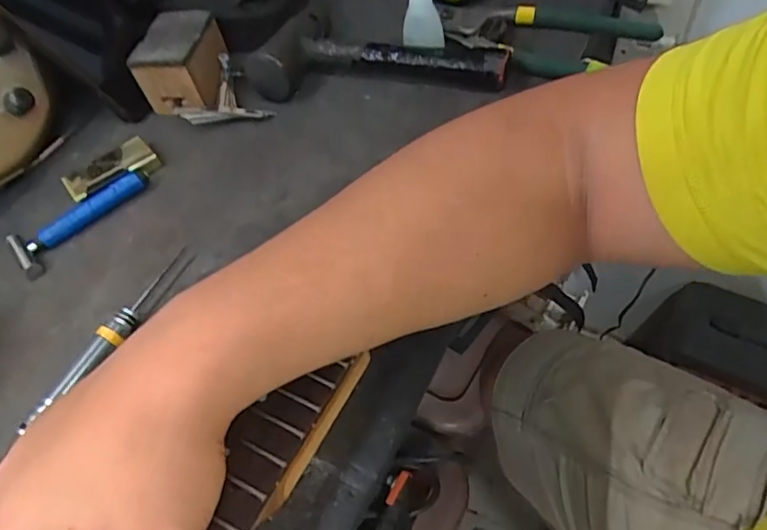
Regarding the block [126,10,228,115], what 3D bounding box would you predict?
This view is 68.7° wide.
[{"bbox_3d":[-0.171,-0.171,0.477,0.060,0.052,0.074,1,55,10],"label":"block"}]

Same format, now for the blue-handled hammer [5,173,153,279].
[{"bbox_3d":[-0.225,-0.039,0.418,0.106,0.014,0.039,-40,58,-19],"label":"blue-handled hammer"}]

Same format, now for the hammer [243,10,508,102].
[{"bbox_3d":[-0.010,-0.181,0.484,0.227,0.041,0.088,1,55,10],"label":"hammer"}]

